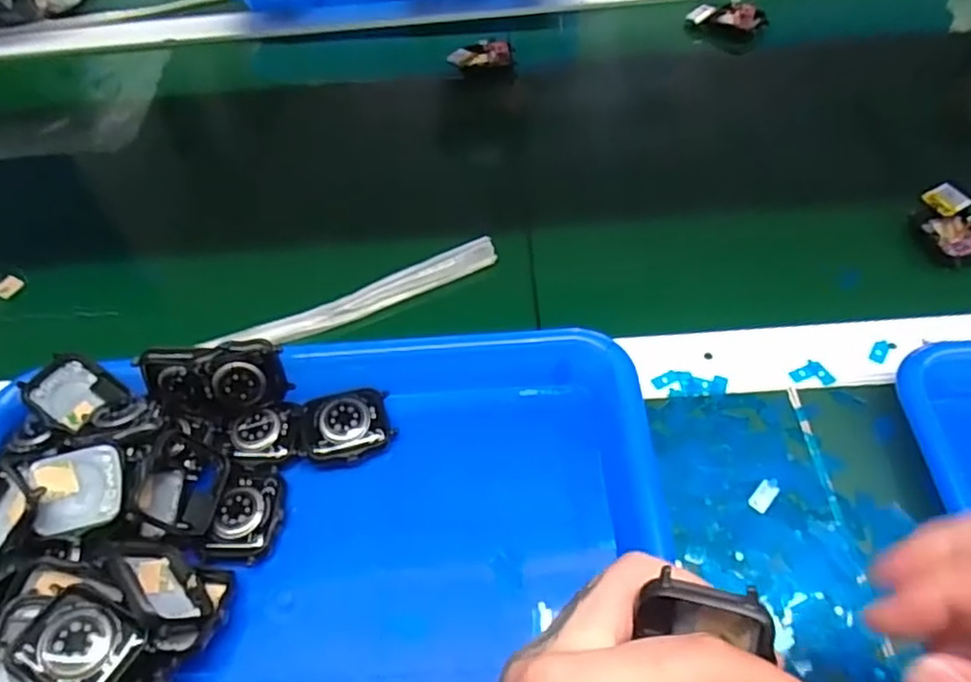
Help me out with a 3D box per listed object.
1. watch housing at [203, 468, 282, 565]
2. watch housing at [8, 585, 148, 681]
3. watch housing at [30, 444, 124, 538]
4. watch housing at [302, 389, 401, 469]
[{"bbox_3d":[-0.111,0.081,0.320,0.030,0.011,0.045,2,53,7],"label":"watch housing"},{"bbox_3d":[-0.155,0.116,0.258,0.038,0.014,0.034,18,57,19],"label":"watch housing"},{"bbox_3d":[-0.177,0.064,0.295,0.037,0.009,0.036,-17,73,-4],"label":"watch housing"},{"bbox_3d":[-0.070,0.042,0.344,0.042,0.014,0.038,-7,53,1],"label":"watch housing"}]

